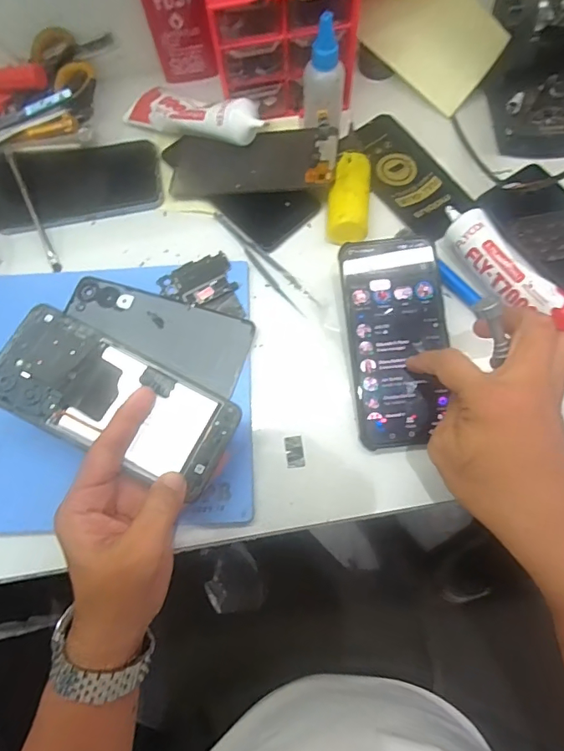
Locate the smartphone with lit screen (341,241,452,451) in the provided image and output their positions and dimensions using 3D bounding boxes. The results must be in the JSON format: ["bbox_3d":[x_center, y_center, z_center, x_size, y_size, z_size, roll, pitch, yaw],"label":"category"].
[{"bbox_3d":[0.089,-0.027,0.372,0.077,0.008,0.163,0,83,2],"label":"smartphone with lit screen"}]

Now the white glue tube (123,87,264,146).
[{"bbox_3d":[-0.086,-0.247,0.448,0.146,0.028,0.041,24,74,27],"label":"white glue tube"}]

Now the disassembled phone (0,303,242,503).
[{"bbox_3d":[-0.115,0.018,0.330,0.164,0.013,0.073,25,75,-3],"label":"disassembled phone"}]

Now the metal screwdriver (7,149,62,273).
[{"bbox_3d":[-0.227,-0.151,0.434,0.008,0.010,0.123,-23,87,-5],"label":"metal screwdriver"}]

